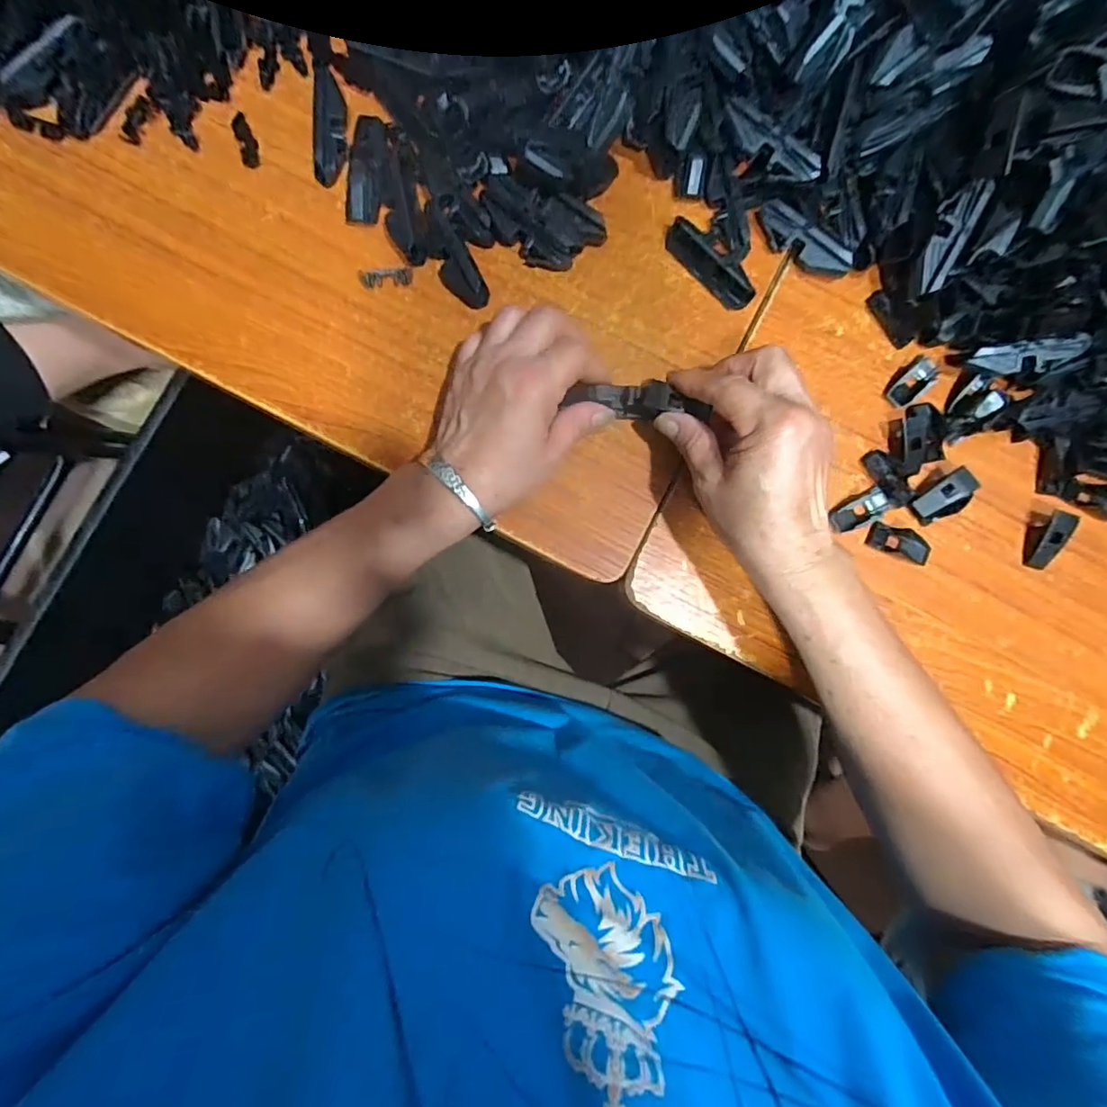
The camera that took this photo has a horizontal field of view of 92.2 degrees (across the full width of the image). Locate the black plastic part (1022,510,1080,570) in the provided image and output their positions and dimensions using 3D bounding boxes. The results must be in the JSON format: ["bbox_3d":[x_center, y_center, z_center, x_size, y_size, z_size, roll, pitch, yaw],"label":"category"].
[{"bbox_3d":[0.339,-0.009,0.364,0.017,0.018,0.039,18,86,-2],"label":"black plastic part"}]

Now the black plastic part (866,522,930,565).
[{"bbox_3d":[0.238,-0.008,0.365,0.043,0.005,0.019,21,86,-1],"label":"black plastic part"}]

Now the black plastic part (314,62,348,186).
[{"bbox_3d":[-0.152,-0.292,0.361,0.023,0.021,0.079,-2,86,-3],"label":"black plastic part"}]

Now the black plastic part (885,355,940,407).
[{"bbox_3d":[0.250,-0.121,0.369,0.042,0.005,0.022,-37,89,-4],"label":"black plastic part"}]

